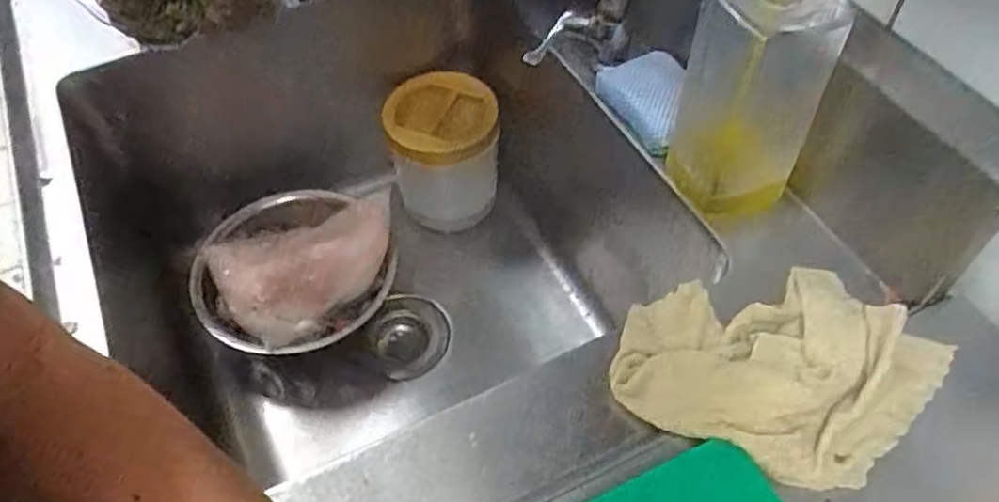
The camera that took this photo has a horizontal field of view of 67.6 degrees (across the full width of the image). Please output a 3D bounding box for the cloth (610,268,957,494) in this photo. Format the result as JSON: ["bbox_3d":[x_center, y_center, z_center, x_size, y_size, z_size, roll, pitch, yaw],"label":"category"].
[{"bbox_3d":[0.185,0.071,0.505,0.178,0.046,0.173,35,61,22],"label":"cloth"}]

